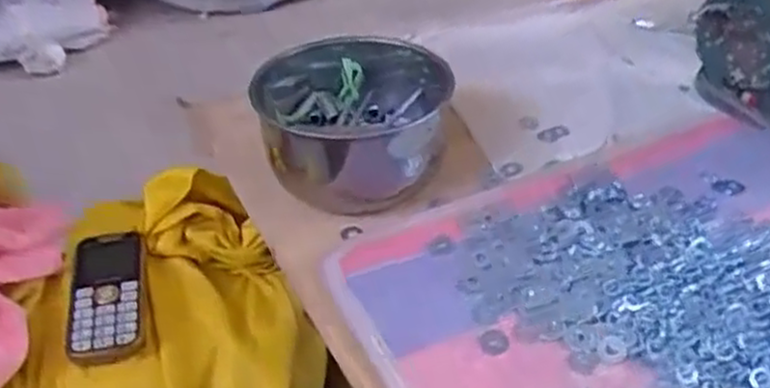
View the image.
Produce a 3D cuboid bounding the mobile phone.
[{"bbox_3d":[-0.224,0.081,0.607,0.059,0.014,0.113,-8,51,-9],"label":"mobile phone"}]

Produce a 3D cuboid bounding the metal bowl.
[{"bbox_3d":[-0.024,-0.065,0.644,0.151,0.084,0.180,-3,38,-3],"label":"metal bowl"}]

